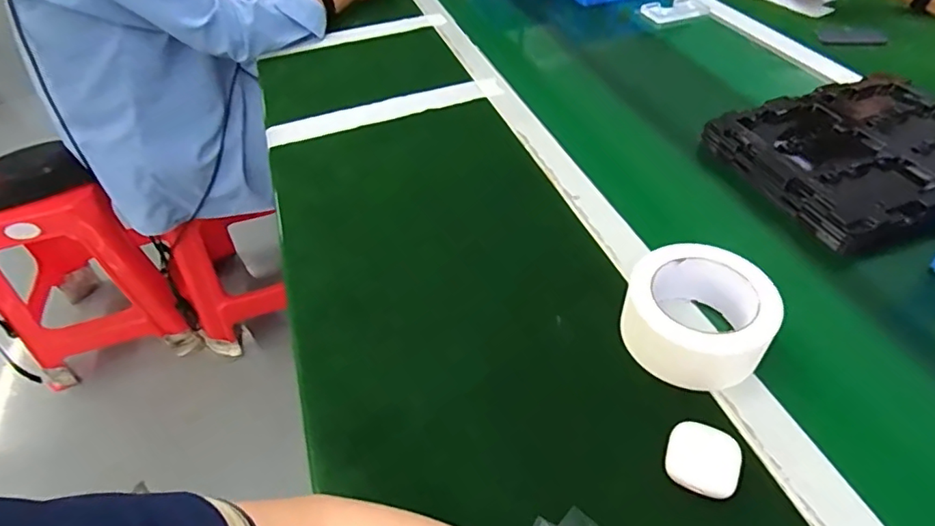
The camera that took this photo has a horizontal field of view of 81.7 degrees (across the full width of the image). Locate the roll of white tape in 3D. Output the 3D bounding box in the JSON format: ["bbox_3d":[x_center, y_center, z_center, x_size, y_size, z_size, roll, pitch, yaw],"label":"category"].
[{"bbox_3d":[0.185,0.042,0.438,0.110,0.061,0.106,19,50,21],"label":"roll of white tape"}]

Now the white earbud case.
[{"bbox_3d":[0.161,0.136,0.373,0.046,0.019,0.045,15,49,18],"label":"white earbud case"}]

